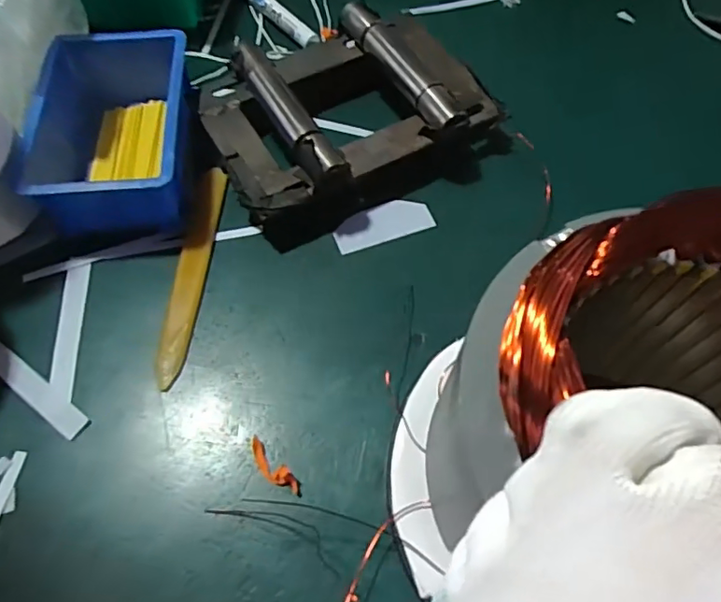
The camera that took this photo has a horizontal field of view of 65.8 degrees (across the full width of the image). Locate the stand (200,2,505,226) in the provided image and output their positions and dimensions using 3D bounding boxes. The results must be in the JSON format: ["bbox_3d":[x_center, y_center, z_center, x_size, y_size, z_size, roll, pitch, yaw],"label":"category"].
[{"bbox_3d":[-0.012,-0.146,0.413,0.199,0.050,0.160,-24,65,-13],"label":"stand"}]

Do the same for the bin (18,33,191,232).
[{"bbox_3d":[-0.171,-0.122,0.397,0.098,0.055,0.150,-4,62,-2],"label":"bin"}]

